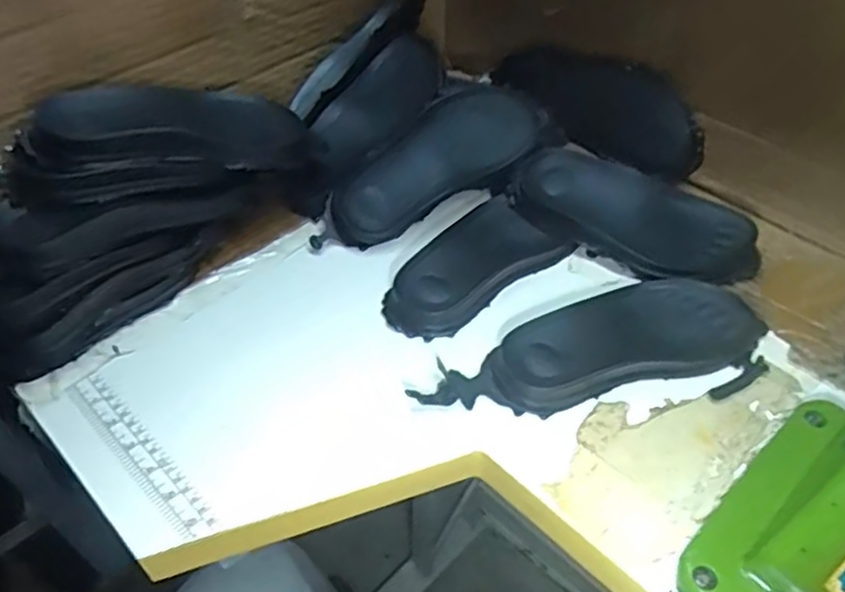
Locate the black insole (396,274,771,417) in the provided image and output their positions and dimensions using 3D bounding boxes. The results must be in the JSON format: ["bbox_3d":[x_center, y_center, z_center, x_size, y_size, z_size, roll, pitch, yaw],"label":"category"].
[{"bbox_3d":[0.131,0.045,0.510,0.260,0.025,0.097,-15,50,-12],"label":"black insole"}]

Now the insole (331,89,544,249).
[{"bbox_3d":[0.012,-0.119,0.621,0.210,0.022,0.077,-36,92,-12],"label":"insole"}]

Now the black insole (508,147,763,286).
[{"bbox_3d":[0.180,-0.067,0.601,0.209,0.021,0.081,23,82,13],"label":"black insole"}]

